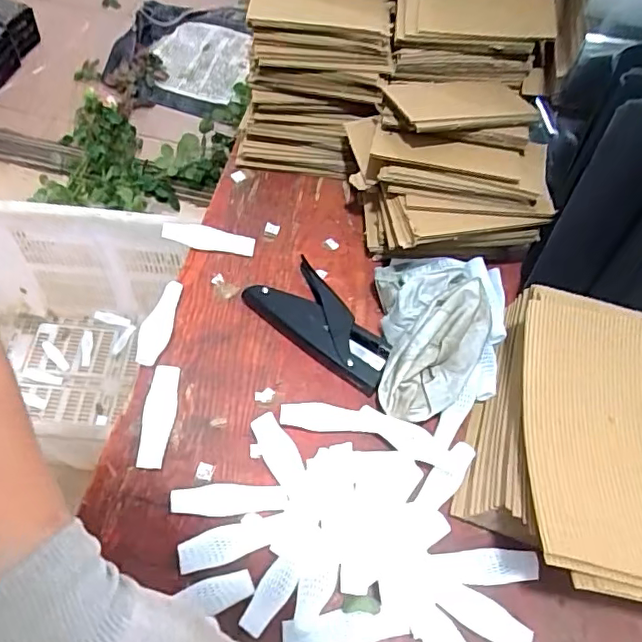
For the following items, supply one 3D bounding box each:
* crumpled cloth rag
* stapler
[{"bbox_3d":[0.102,0.015,0.502,0.099,0.052,0.150,2,59,-3],"label":"crumpled cloth rag"},{"bbox_3d":[0.003,0.005,0.524,0.067,0.025,0.146,-38,69,-23],"label":"stapler"}]

